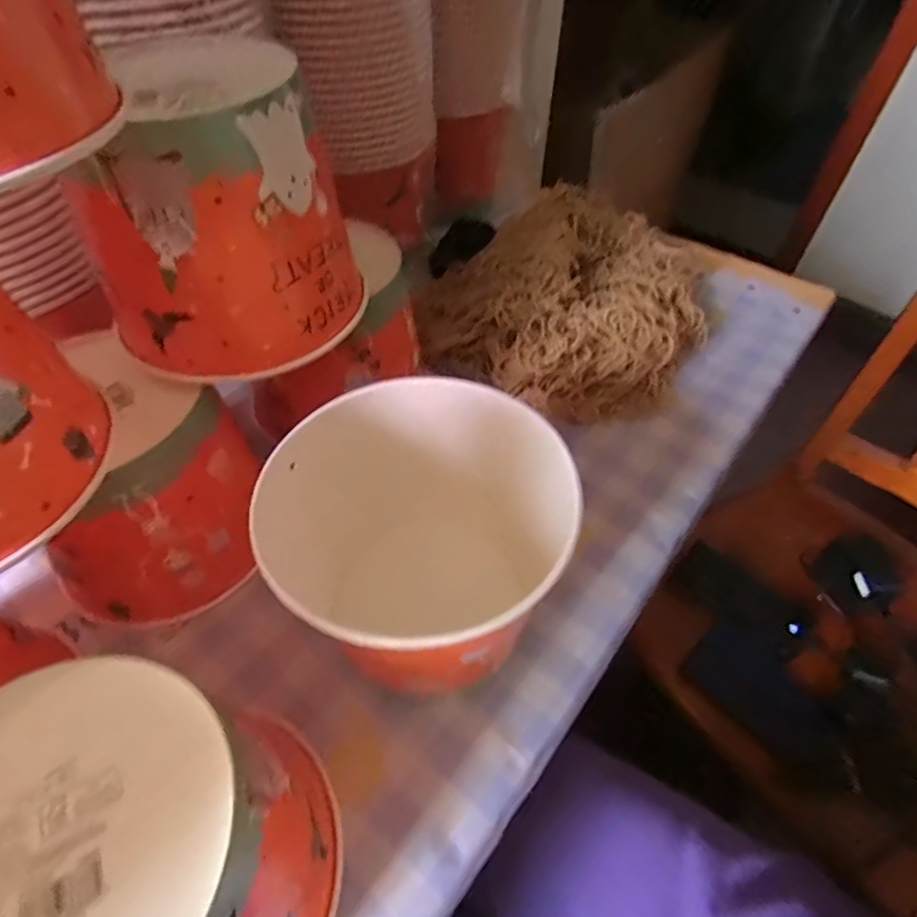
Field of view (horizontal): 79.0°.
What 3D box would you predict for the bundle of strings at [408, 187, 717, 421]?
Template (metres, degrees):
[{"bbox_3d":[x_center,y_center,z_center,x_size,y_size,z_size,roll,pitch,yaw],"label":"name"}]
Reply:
[{"bbox_3d":[0.119,-0.160,0.543,0.243,0.069,0.299,36,59,22],"label":"bundle of strings"}]

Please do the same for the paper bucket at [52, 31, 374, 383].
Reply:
[{"bbox_3d":[-0.134,-0.143,0.322,0.142,0.131,0.136,-10,54,-12],"label":"paper bucket"}]

